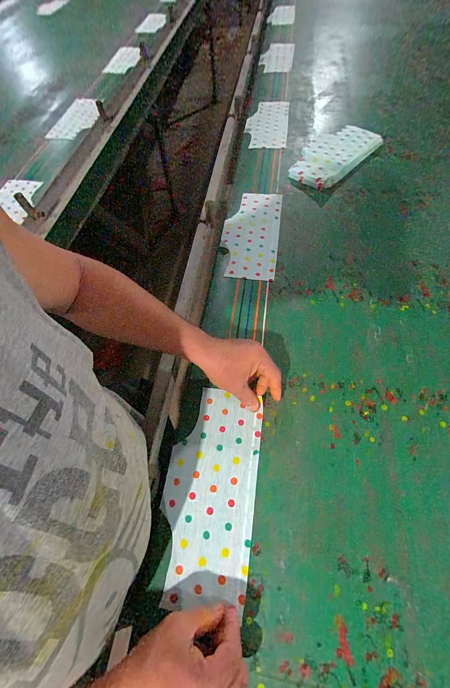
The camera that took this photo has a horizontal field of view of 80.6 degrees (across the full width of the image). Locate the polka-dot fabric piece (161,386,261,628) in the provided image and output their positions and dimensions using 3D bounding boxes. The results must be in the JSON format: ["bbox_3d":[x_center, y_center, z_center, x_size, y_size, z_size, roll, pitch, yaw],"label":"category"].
[{"bbox_3d":[-0.022,0.207,0.392,0.131,0.009,0.268,6,63,6],"label":"polka-dot fabric piece"}]

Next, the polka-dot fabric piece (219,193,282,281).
[{"bbox_3d":[0.060,-0.264,0.616,0.127,0.008,0.269,7,62,6],"label":"polka-dot fabric piece"}]

